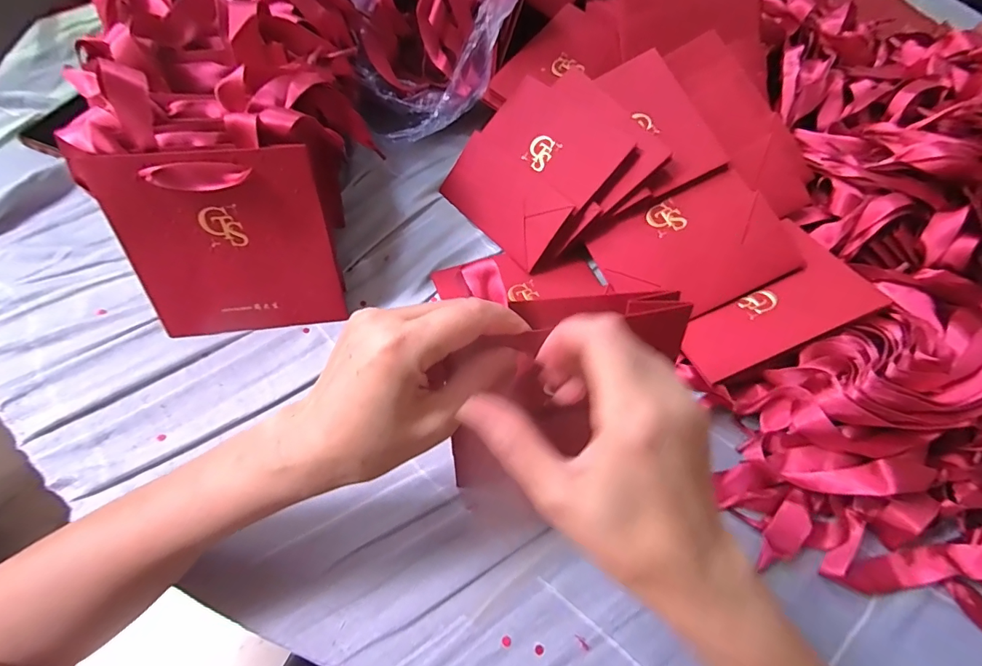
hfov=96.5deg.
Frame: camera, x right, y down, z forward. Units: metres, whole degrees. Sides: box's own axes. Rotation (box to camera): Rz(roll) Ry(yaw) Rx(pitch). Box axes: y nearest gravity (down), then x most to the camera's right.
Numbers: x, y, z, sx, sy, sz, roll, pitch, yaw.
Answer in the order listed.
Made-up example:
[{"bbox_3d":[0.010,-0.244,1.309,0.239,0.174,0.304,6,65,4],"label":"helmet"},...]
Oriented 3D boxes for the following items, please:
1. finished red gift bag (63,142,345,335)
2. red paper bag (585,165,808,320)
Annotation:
[{"bbox_3d":[-0.191,-0.061,0.322,0.143,0.137,0.011,-5,37,-6],"label":"finished red gift bag"},{"bbox_3d":[0.168,-0.069,0.369,0.140,0.010,0.102,-26,73,9],"label":"red paper bag"}]

